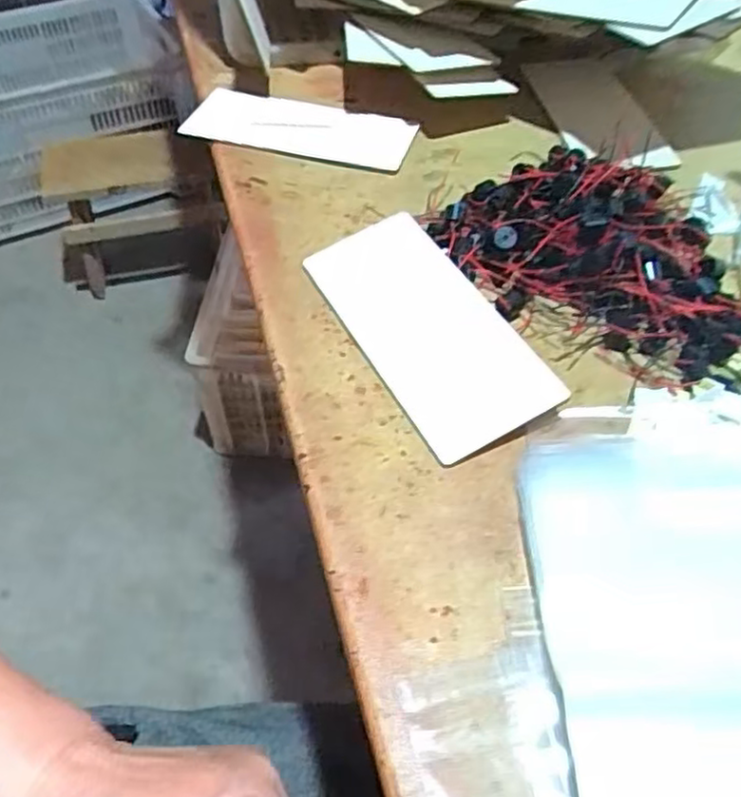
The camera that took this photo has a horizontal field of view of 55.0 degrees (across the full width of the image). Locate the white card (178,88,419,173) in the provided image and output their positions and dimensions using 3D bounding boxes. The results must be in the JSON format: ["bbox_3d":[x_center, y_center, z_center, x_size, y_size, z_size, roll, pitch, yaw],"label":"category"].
[{"bbox_3d":[-0.048,-0.180,0.476,0.148,0.005,0.061,14,56,9],"label":"white card"}]

